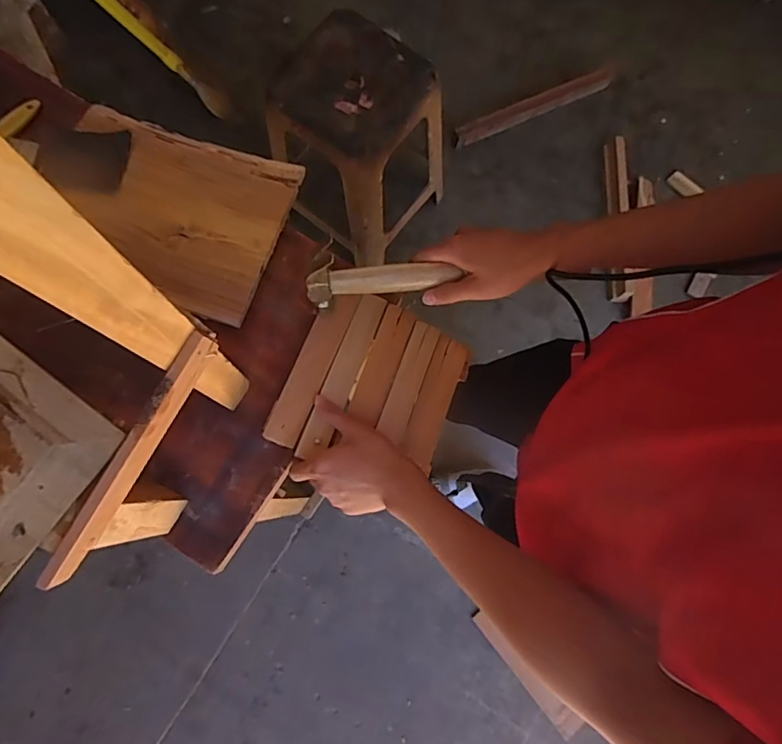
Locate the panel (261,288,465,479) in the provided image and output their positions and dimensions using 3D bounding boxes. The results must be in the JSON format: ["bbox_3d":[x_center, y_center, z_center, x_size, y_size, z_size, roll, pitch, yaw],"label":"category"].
[{"bbox_3d":[-0.021,0.019,0.603,0.186,0.024,0.197,24,78,4],"label":"panel"}]

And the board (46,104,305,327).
[{"bbox_3d":[-0.286,-0.208,0.654,0.287,0.028,0.227,18,77,2],"label":"board"}]

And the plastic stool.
[{"bbox_3d":[-0.073,-0.491,1.157,0.299,0.388,0.281,35,79,6],"label":"plastic stool"}]

